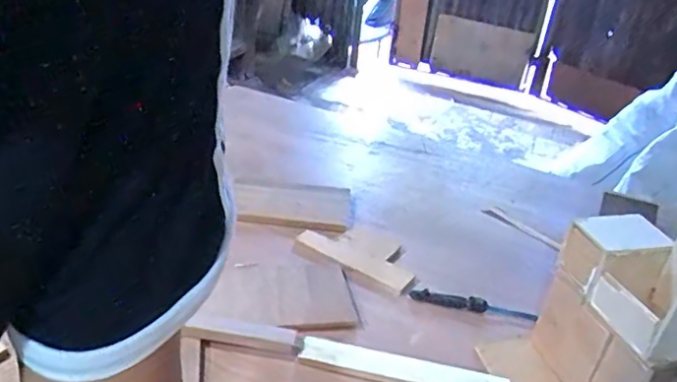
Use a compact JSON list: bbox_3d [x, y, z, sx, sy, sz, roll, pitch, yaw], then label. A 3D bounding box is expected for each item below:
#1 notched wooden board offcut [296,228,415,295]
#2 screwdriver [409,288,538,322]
[{"bbox_3d":[0.038,0.102,0.939,0.197,0.019,0.104,23,34,26],"label":"notched wooden board offcut"},{"bbox_3d":[0.197,0.170,0.845,0.177,0.016,0.031,11,30,7],"label":"screwdriver"}]

